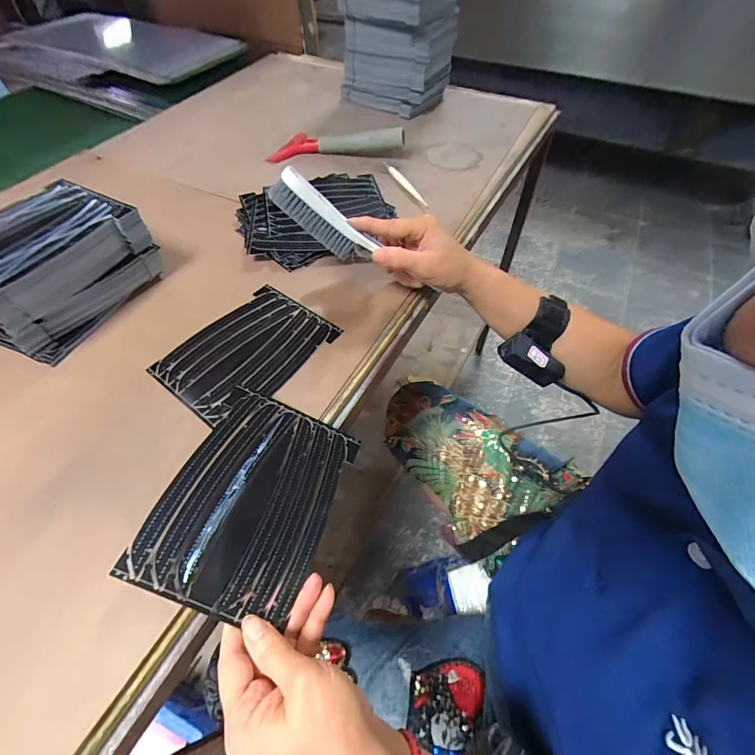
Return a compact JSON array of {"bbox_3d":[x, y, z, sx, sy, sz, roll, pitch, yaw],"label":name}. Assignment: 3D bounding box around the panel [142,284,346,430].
[{"bbox_3d":[-0.132,-0.029,0.387,0.122,0.007,0.157,30,60,22],"label":"panel"}]

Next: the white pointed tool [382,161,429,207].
[{"bbox_3d":[0.042,-0.294,0.568,0.016,0.005,0.126,-26,59,-16],"label":"white pointed tool"}]

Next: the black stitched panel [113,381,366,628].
[{"bbox_3d":[-0.095,0.093,0.294,0.118,0.005,0.154,27,57,-6],"label":"black stitched panel"}]

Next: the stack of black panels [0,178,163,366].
[{"bbox_3d":[-0.344,-0.117,0.401,0.125,0.085,0.174,26,58,15],"label":"stack of black panels"}]

